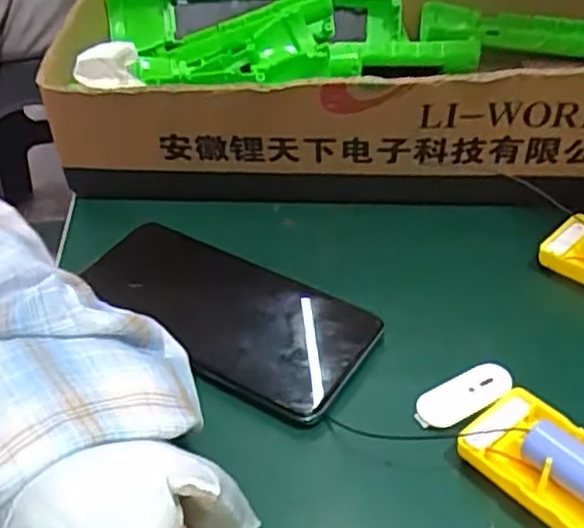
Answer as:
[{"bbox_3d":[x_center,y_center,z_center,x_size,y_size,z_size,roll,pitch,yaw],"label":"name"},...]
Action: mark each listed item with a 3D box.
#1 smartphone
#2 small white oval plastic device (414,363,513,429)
[{"bbox_3d":[-0.038,0.025,0.372,0.159,0.015,0.075,22,48,26],"label":"smartphone"},{"bbox_3d":[0.079,0.061,0.330,0.048,0.006,0.019,-23,45,-20],"label":"small white oval plastic device"}]

